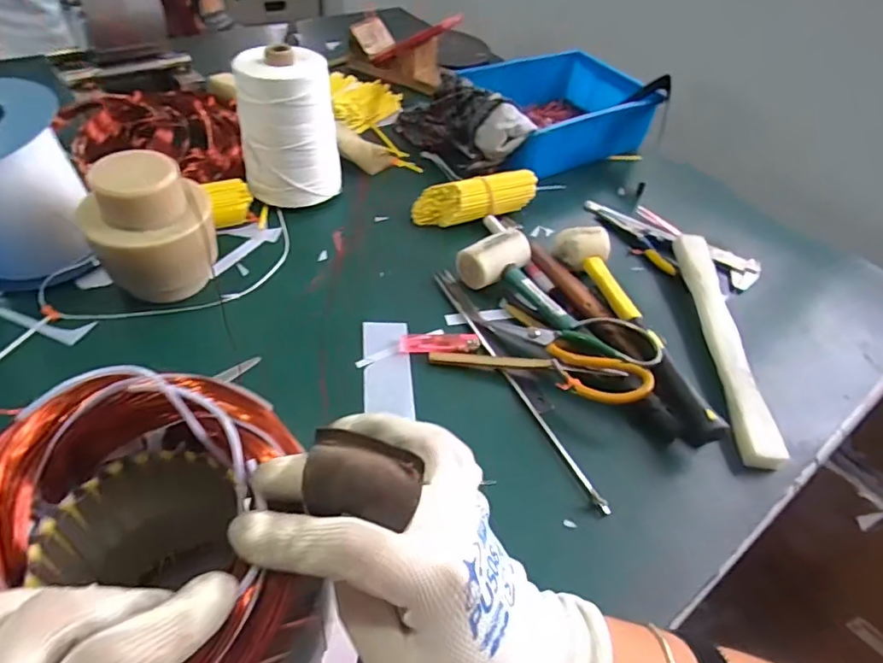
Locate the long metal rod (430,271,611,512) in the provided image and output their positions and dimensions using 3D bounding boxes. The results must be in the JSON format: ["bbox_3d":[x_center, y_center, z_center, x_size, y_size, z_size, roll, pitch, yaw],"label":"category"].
[{"bbox_3d":[0.064,0.041,0.520,0.011,0.008,0.305,-17,52,-22],"label":"long metal rod"}]

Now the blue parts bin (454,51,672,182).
[{"bbox_3d":[0.166,-0.353,0.846,0.290,0.082,0.222,-23,54,-26],"label":"blue parts bin"}]

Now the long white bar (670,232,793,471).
[{"bbox_3d":[0.297,-0.001,0.573,0.035,0.029,0.305,7,47,-2],"label":"long white bar"}]

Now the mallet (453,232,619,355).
[{"bbox_3d":[0.104,-0.034,0.560,0.075,0.045,0.191,-24,54,-27],"label":"mallet"}]

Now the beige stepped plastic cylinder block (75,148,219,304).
[{"bbox_3d":[-0.273,-0.089,0.509,0.093,0.138,0.088,11,47,2],"label":"beige stepped plastic cylinder block"}]

